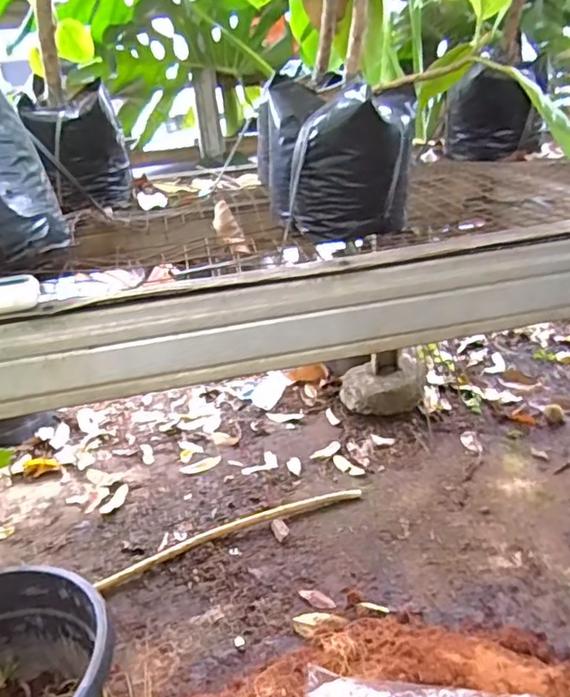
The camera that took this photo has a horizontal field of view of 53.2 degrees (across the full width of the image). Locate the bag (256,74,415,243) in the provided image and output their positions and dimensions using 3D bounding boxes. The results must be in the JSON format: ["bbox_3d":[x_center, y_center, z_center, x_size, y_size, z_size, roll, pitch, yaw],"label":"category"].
[{"bbox_3d":[0.060,-0.204,0.624,0.137,0.147,0.123,16,32,40],"label":"bag"}]

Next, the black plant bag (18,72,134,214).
[{"bbox_3d":[-0.300,-0.289,0.834,0.137,0.160,0.130,-12,24,-14],"label":"black plant bag"}]

